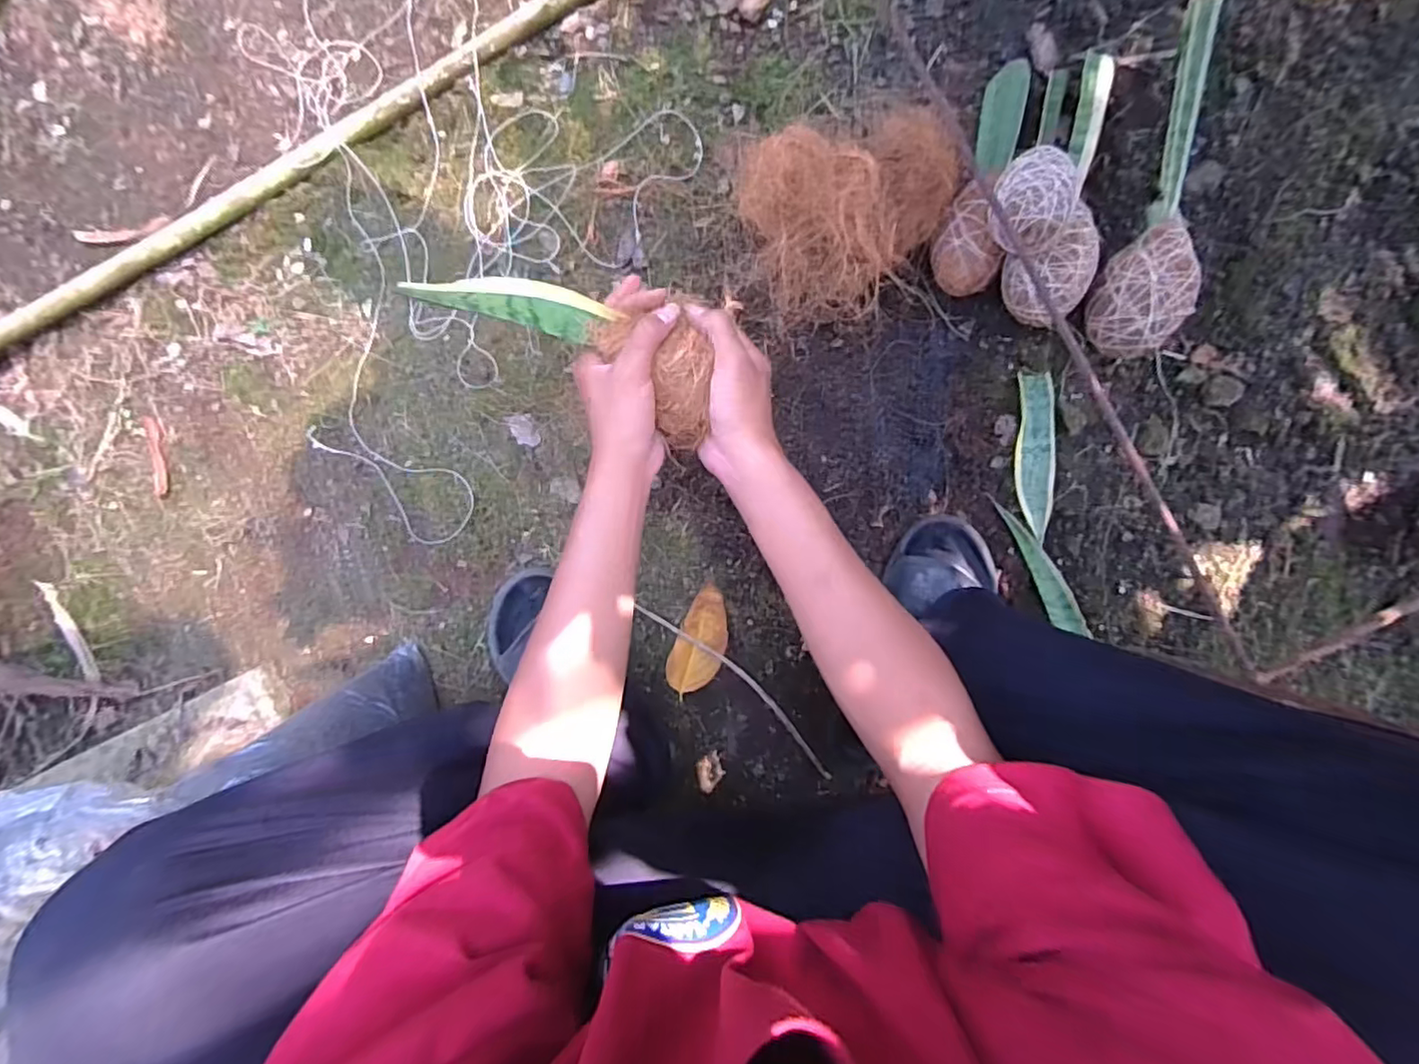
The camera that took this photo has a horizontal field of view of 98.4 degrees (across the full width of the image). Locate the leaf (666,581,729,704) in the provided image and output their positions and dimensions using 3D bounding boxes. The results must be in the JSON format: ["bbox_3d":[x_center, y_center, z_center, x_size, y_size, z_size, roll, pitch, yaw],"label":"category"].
[{"bbox_3d":[-0.008,0.117,0.650,0.051,0.009,0.116,24,93,3],"label":"leaf"}]

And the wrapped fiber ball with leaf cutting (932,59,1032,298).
[{"bbox_3d":[0.268,-0.335,0.585,0.061,0.071,0.214,18,92,3],"label":"wrapped fiber ball with leaf cutting"}]

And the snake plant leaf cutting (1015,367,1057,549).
[{"bbox_3d":[0.324,-0.075,0.608,0.036,0.013,0.158,-1,91,4],"label":"snake plant leaf cutting"}]

